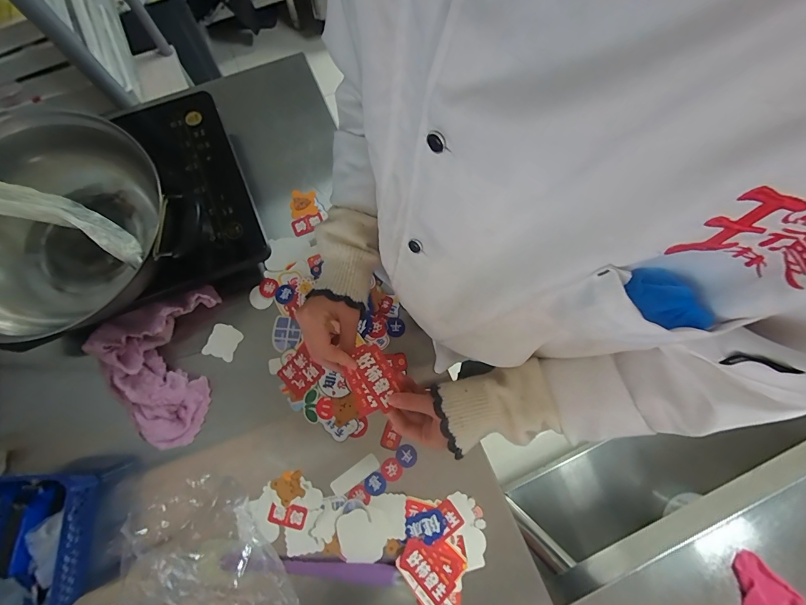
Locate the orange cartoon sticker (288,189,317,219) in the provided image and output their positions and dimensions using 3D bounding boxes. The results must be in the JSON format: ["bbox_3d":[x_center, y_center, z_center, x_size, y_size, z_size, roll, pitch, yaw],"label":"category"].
[{"bbox_3d":[-0.159,-0.157,0.568,0.042,0.004,0.048,-6,78,-3],"label":"orange cartoon sticker"}]

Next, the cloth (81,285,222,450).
[{"bbox_3d":[-0.340,0.087,0.485,0.151,0.053,0.209,-3,77,-2],"label":"cloth"}]

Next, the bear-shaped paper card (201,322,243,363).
[{"bbox_3d":[-0.260,0.057,0.519,0.044,0.005,0.048,19,75,5],"label":"bear-shaped paper card"}]

